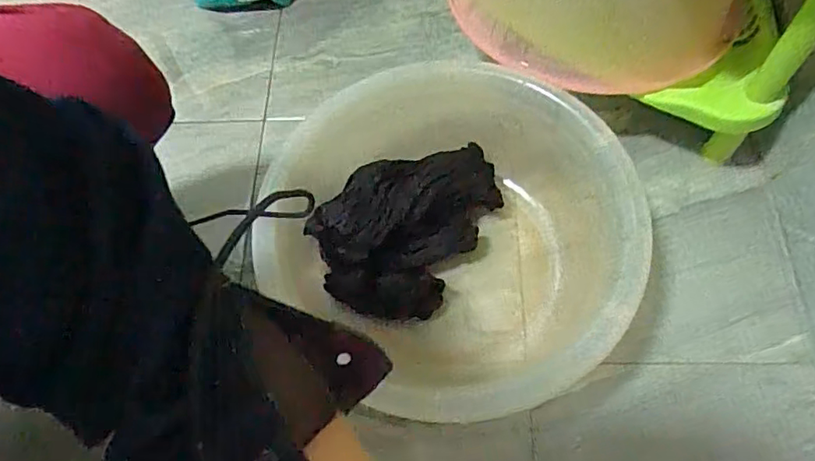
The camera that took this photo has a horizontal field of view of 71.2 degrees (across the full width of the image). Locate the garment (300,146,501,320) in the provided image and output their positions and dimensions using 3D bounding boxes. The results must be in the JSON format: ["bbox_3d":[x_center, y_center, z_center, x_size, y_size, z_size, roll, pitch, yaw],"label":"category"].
[{"bbox_3d":[0.001,-0.015,0.583,0.139,0.084,0.205,30,70,18],"label":"garment"}]

